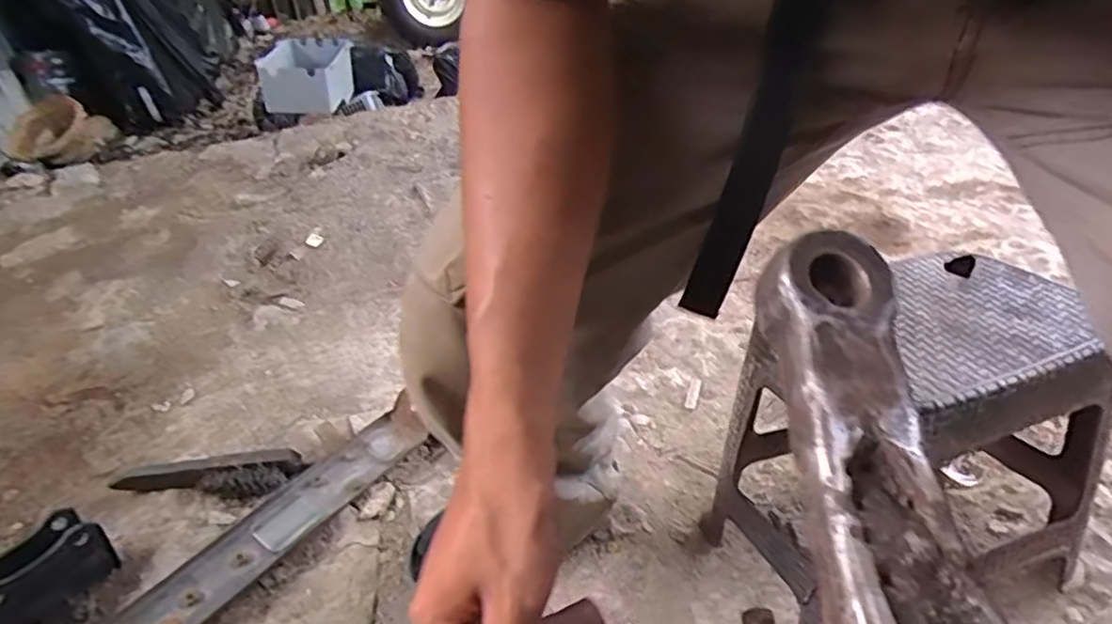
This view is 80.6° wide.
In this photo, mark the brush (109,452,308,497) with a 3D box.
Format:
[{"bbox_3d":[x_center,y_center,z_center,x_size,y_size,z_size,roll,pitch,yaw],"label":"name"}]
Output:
[{"bbox_3d":[-0.448,0.212,0.838,0.227,0.034,0.054,-5,37,-1],"label":"brush"}]

